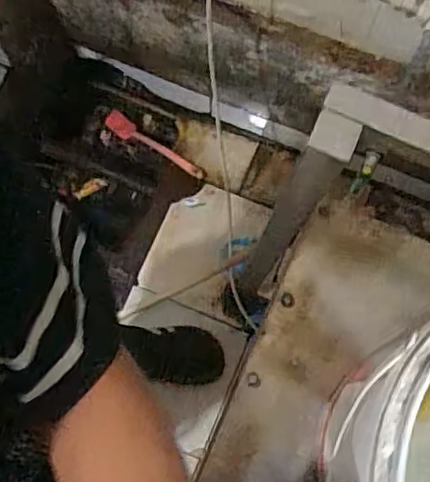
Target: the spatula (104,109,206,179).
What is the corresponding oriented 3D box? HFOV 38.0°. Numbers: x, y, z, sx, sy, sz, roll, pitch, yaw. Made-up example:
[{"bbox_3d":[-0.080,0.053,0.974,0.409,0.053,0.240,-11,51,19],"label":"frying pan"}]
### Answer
[{"bbox_3d":[-0.159,-0.249,1.619,0.353,0.040,0.053,34,77,29],"label":"spatula"}]

